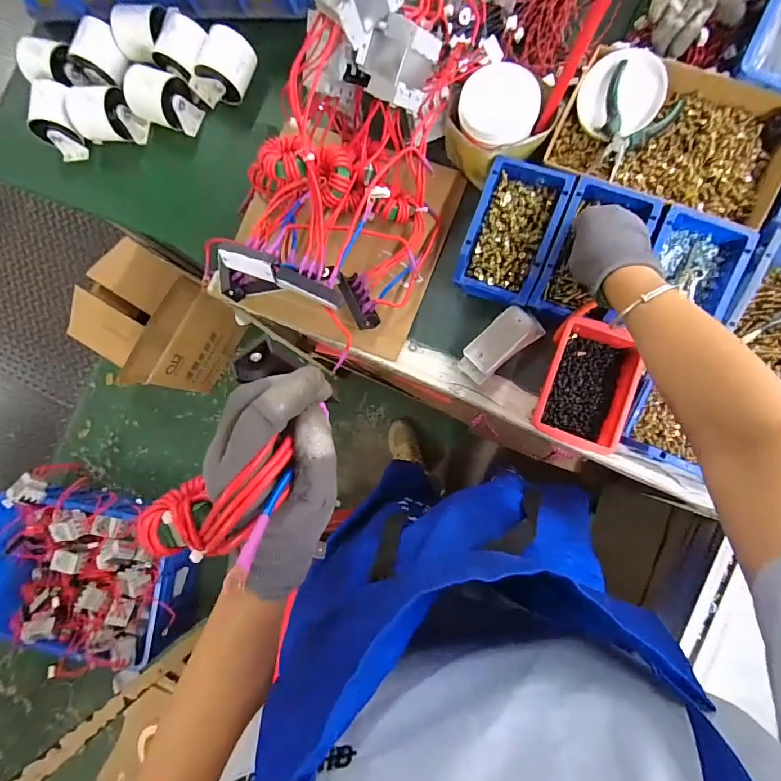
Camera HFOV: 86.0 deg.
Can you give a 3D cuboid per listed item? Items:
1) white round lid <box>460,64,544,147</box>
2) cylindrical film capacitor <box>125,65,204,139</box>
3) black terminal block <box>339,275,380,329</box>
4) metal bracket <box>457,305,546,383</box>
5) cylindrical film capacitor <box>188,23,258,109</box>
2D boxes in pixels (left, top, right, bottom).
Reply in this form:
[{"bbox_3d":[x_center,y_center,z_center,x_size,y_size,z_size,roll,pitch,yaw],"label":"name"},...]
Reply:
[{"bbox_3d":[0.132,-0.346,0.514,0.093,0.019,0.084,12,108,14],"label":"white round lid"},{"bbox_3d":[-0.380,-0.488,0.707,0.090,0.073,0.082,29,90,9],"label":"cylindrical film capacitor"},{"bbox_3d":[-0.044,-0.124,0.574,0.031,0.026,0.080,-24,82,5],"label":"black terminal block"},{"bbox_3d":[0.141,-0.061,0.547,0.112,0.021,0.053,-39,81,3],"label":"metal bracket"},{"bbox_3d":[-0.276,-0.534,0.701,0.082,0.065,0.098,28,89,9],"label":"cylindrical film capacitor"}]

